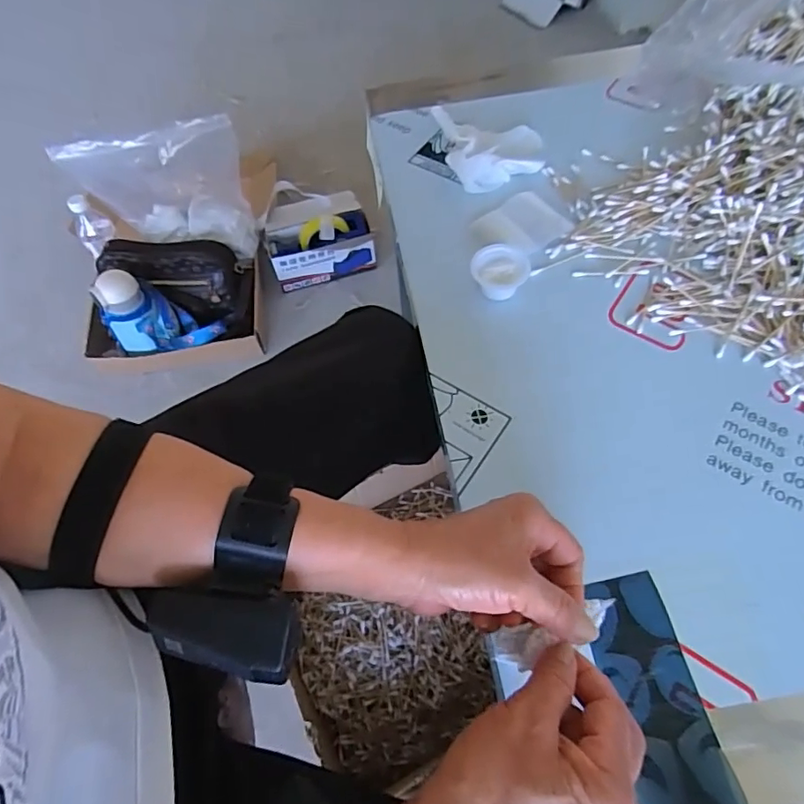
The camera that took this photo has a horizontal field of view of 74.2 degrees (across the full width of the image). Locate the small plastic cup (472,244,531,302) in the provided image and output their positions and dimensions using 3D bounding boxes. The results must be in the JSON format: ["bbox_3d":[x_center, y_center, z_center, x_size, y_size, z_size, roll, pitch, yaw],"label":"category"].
[{"bbox_3d":[0.094,-0.124,0.512,0.053,0.031,0.046,11,62,9],"label":"small plastic cup"}]

